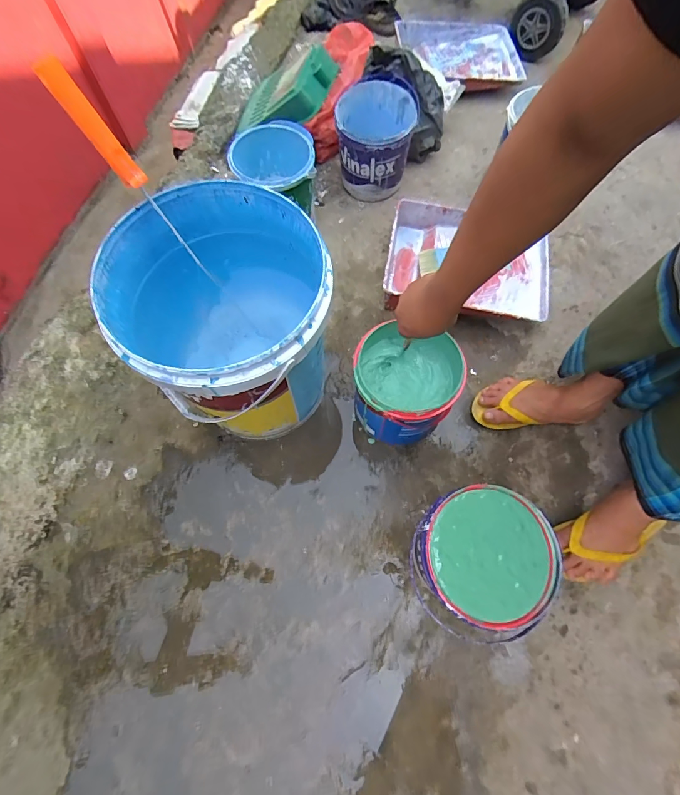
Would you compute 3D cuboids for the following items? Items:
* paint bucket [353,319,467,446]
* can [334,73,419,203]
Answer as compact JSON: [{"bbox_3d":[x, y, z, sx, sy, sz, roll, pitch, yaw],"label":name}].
[{"bbox_3d":[0.117,-0.016,0.740,0.177,0.186,0.181,0,67,0],"label":"paint bucket"},{"bbox_3d":[0.085,-0.632,0.985,0.185,0.192,0.205,6,67,2],"label":"can"}]

